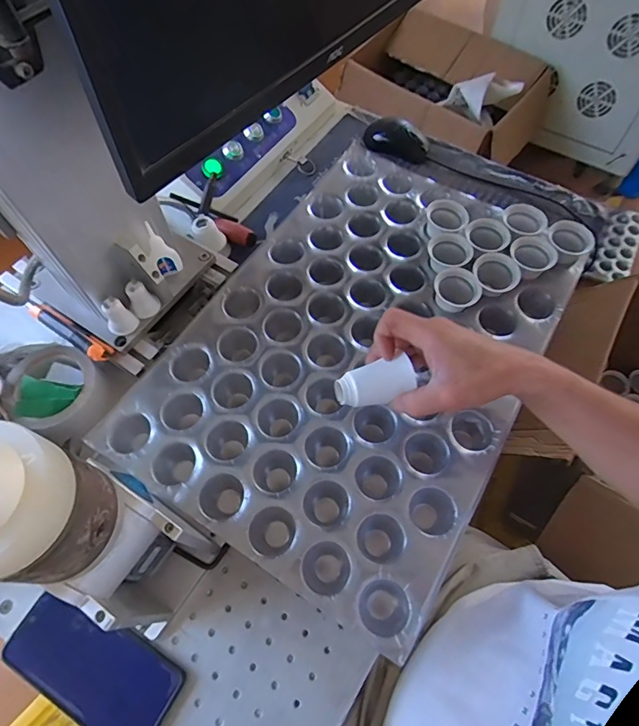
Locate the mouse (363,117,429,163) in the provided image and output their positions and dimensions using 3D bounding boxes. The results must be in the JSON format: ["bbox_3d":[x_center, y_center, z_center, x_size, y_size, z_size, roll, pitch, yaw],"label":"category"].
[{"bbox_3d":[0.124,-0.362,0.740,0.108,0.031,0.056,16,64,8],"label":"mouse"}]

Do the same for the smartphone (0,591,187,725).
[{"bbox_3d":[-0.206,0.274,0.413,0.157,0.016,0.075,26,66,13],"label":"smartphone"}]

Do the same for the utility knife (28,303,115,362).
[{"bbox_3d":[-0.283,-0.038,0.516,0.119,0.028,0.024,32,67,15],"label":"utility knife"}]

